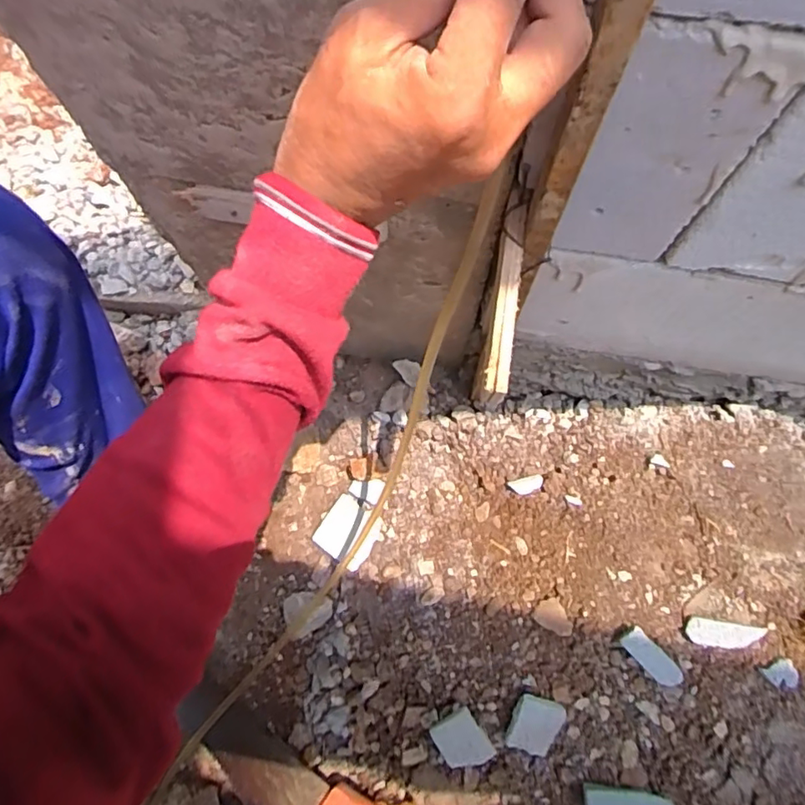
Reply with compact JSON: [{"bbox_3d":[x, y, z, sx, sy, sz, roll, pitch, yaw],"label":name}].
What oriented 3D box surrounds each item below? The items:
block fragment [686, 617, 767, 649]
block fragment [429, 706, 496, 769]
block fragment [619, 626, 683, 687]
[{"bbox_3d":[0.330,0.239,0.589,0.073,0.016,0.026,9,76,4],"label":"block fragment"},{"bbox_3d":[0.064,0.368,0.623,0.049,0.017,0.060,-31,77,-6],"label":"block fragment"},{"bbox_3d":[0.259,0.266,0.601,0.027,0.016,0.066,-42,78,-9],"label":"block fragment"}]

